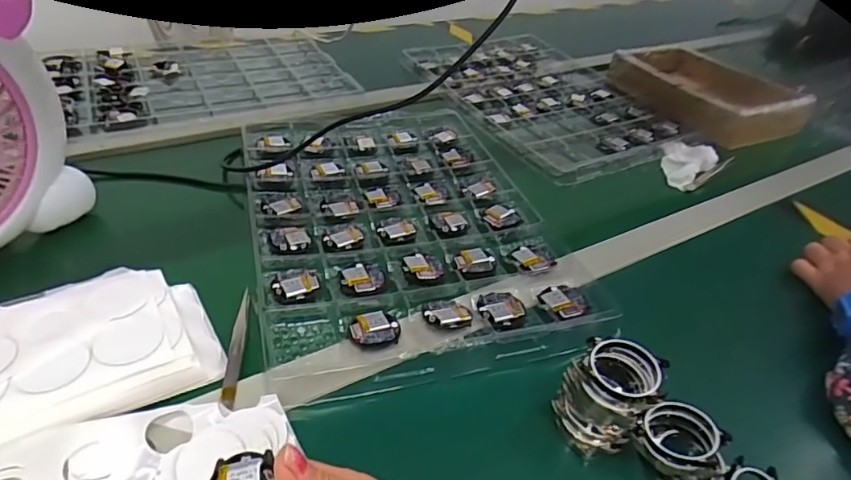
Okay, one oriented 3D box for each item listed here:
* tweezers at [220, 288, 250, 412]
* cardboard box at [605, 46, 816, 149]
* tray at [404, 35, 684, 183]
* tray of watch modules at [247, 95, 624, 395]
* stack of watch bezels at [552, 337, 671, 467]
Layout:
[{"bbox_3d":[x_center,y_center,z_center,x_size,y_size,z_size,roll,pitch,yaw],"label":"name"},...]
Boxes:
[{"bbox_3d":[-0.150,0.081,0.432,0.011,0.008,0.125,-1,39,-9],"label":"tweezers"},{"bbox_3d":[0.459,-0.256,0.903,0.177,0.059,0.291,-14,42,-23],"label":"cardboard box"},{"bbox_3d":[0.193,-0.248,0.894,0.311,0.019,0.447,-17,44,-27],"label":"tray"},{"bbox_3d":[-0.031,-0.043,0.596,0.302,0.014,0.435,-7,40,-16],"label":"tray of watch modules"},{"bbox_3d":[0.127,0.107,0.372,0.049,0.069,0.053,-15,43,-25],"label":"stack of watch bezels"}]

